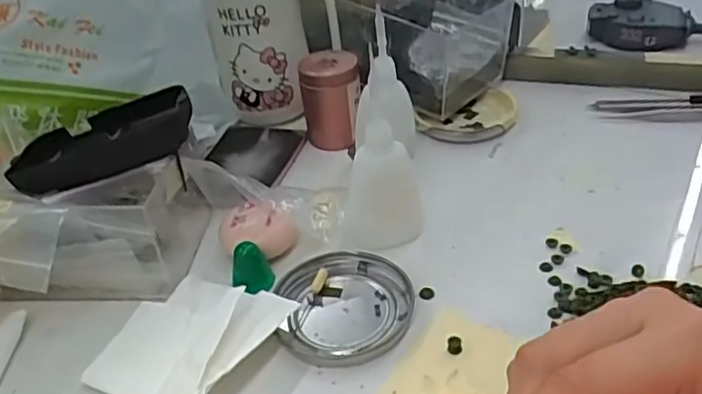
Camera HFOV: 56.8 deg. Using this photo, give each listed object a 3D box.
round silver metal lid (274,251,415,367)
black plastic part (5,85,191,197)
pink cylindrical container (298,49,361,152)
[{"bbox_3d":[-0.003,0.059,0.363,0.073,0.009,0.075,-4,37,3],"label":"round silver metal lid"},{"bbox_3d":[-0.148,-0.034,0.393,0.120,0.025,0.040,-17,35,13],"label":"black plastic part"},{"bbox_3d":[-0.015,-0.076,0.493,0.043,0.059,0.042,-6,37,0],"label":"pink cylindrical container"}]

